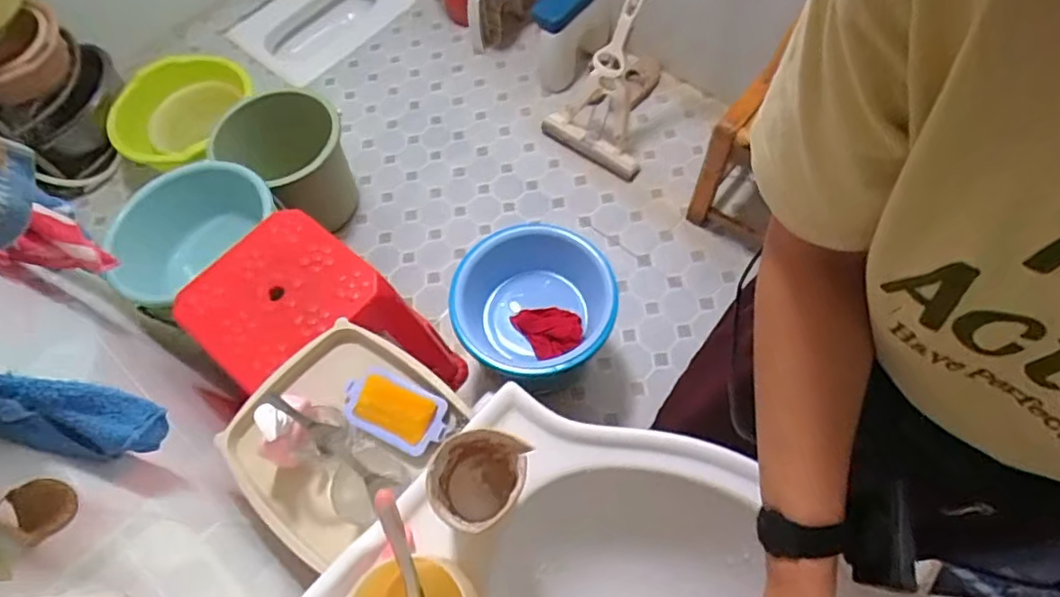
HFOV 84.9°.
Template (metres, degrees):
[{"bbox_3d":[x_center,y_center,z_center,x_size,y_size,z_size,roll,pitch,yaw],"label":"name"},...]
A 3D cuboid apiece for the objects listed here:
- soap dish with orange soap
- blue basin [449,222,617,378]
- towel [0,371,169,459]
[{"bbox_3d":[-0.175,0.143,0.744,0.141,0.039,0.077,21,67,12],"label":"soap dish with orange soap"},{"bbox_3d":[0.009,0.021,1.207,0.308,0.149,0.307,-1,65,2],"label":"blue basin"},{"bbox_3d":[-0.411,0.106,0.517,0.065,0.252,0.040,-40,69,-15],"label":"towel"}]

